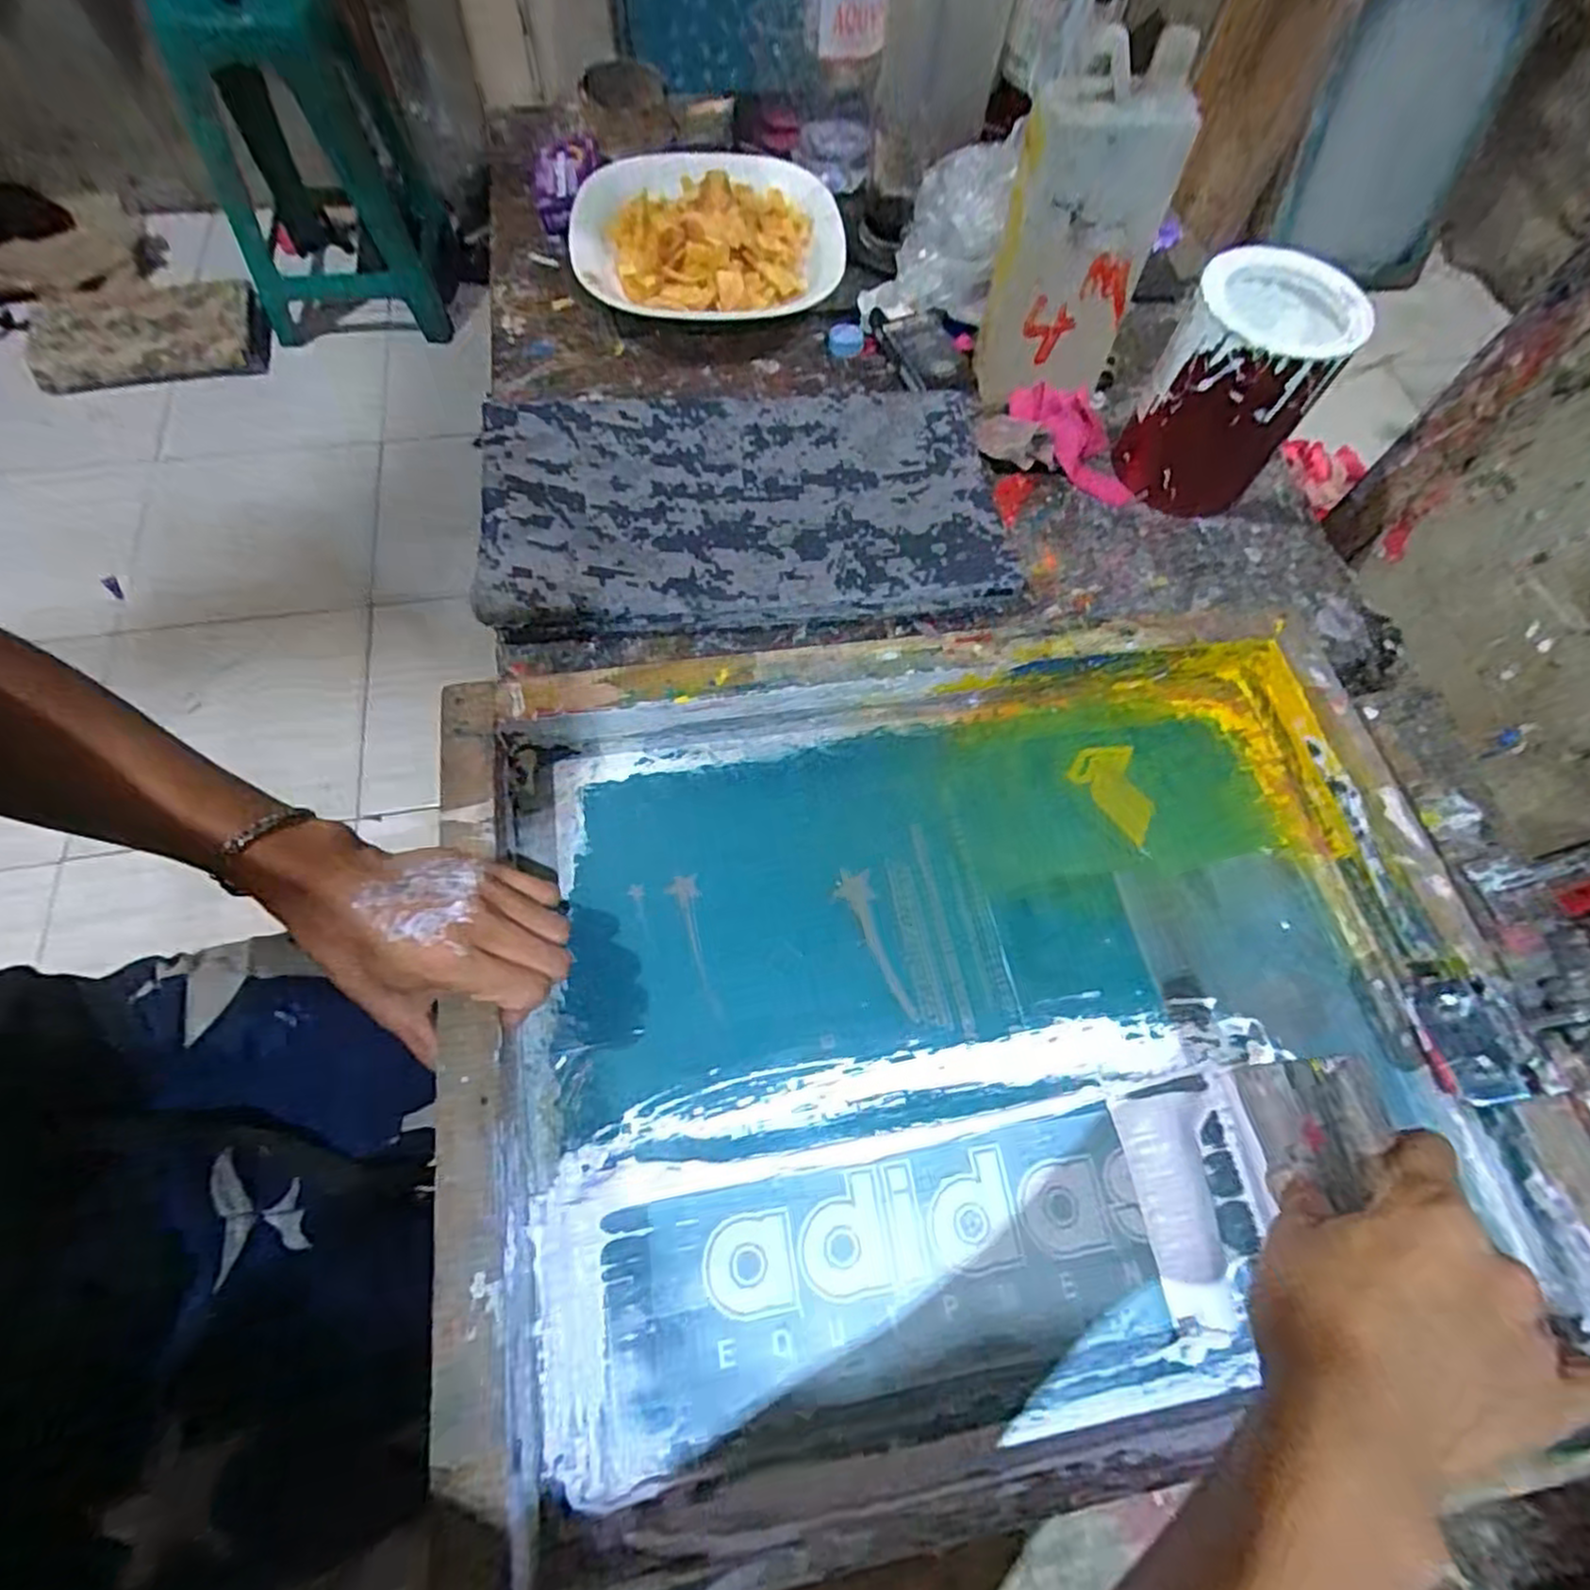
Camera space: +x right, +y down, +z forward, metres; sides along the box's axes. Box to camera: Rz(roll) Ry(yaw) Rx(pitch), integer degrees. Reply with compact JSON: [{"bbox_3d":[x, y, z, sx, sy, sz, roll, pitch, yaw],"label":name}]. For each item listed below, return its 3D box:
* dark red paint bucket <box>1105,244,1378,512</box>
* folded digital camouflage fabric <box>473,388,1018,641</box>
[{"bbox_3d":[0.319,-0.299,0.537,0.107,0.141,0.114,37,70,12],"label":"dark red paint bucket"},{"bbox_3d":[-0.038,-0.217,0.538,0.367,0.036,0.205,-5,68,-5],"label":"folded digital camouflage fabric"}]

